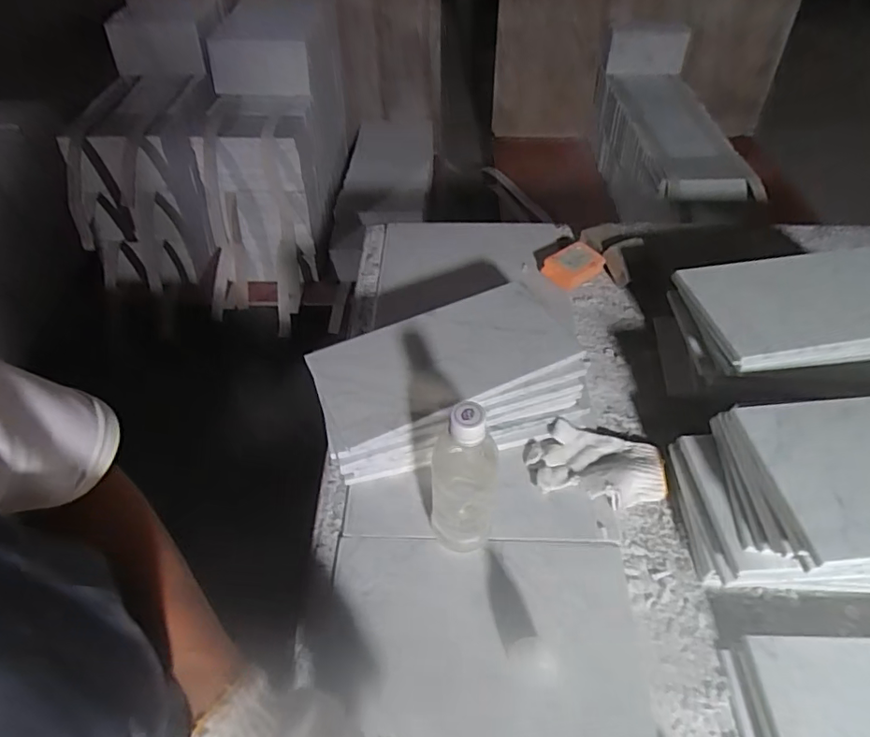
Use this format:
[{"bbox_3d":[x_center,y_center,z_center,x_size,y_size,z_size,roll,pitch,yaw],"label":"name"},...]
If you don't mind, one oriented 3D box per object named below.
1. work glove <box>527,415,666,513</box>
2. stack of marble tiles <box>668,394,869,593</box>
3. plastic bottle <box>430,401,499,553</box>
[{"bbox_3d":[0.191,0.114,0.637,0.157,0.025,0.093,12,50,7],"label":"work glove"},{"bbox_3d":[0.425,0.128,0.536,0.294,0.169,0.173,-1,50,-3],"label":"stack of marble tiles"},{"bbox_3d":[0.027,0.111,0.517,0.061,0.205,0.057,4,47,4],"label":"plastic bottle"}]

